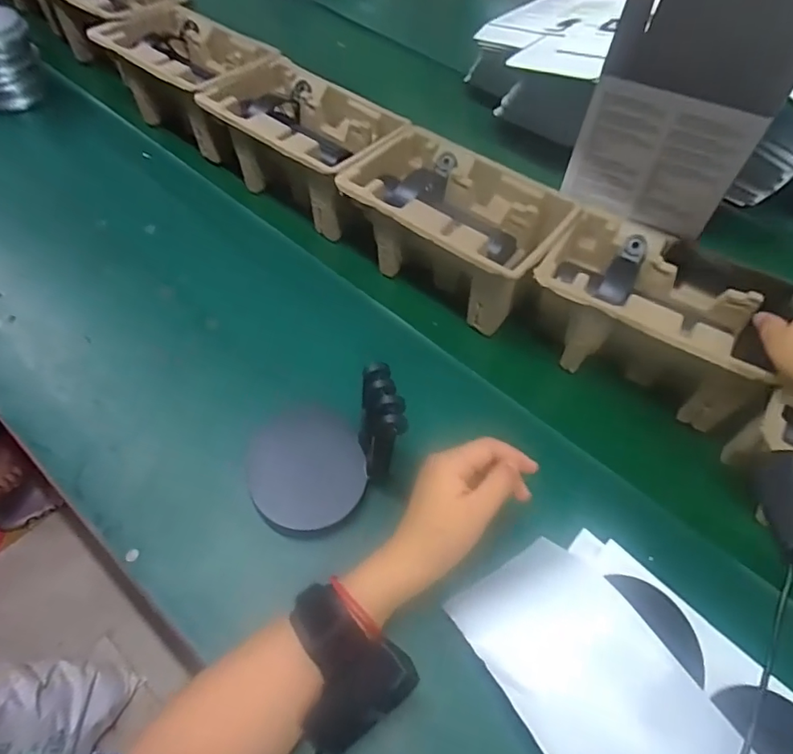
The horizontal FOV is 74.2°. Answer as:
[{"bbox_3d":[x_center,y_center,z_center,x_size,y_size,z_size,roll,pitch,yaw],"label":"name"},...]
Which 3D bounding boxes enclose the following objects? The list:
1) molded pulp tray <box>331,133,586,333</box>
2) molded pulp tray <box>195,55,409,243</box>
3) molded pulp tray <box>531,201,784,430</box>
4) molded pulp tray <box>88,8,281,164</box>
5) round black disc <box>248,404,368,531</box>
[{"bbox_3d":[0.060,-0.164,0.585,0.227,0.100,0.145,32,59,18],"label":"molded pulp tray"},{"bbox_3d":[-0.120,-0.293,0.664,0.243,0.104,0.149,35,60,19],"label":"molded pulp tray"},{"bbox_3d":[0.253,-0.061,0.531,0.214,0.102,0.139,28,57,17],"label":"molded pulp tray"},{"bbox_3d":[-0.279,-0.409,0.732,0.215,0.111,0.155,36,60,15],"label":"molded pulp tray"},{"bbox_3d":[-0.080,0.075,0.464,0.096,0.012,0.118,-11,60,-14],"label":"round black disc"}]

